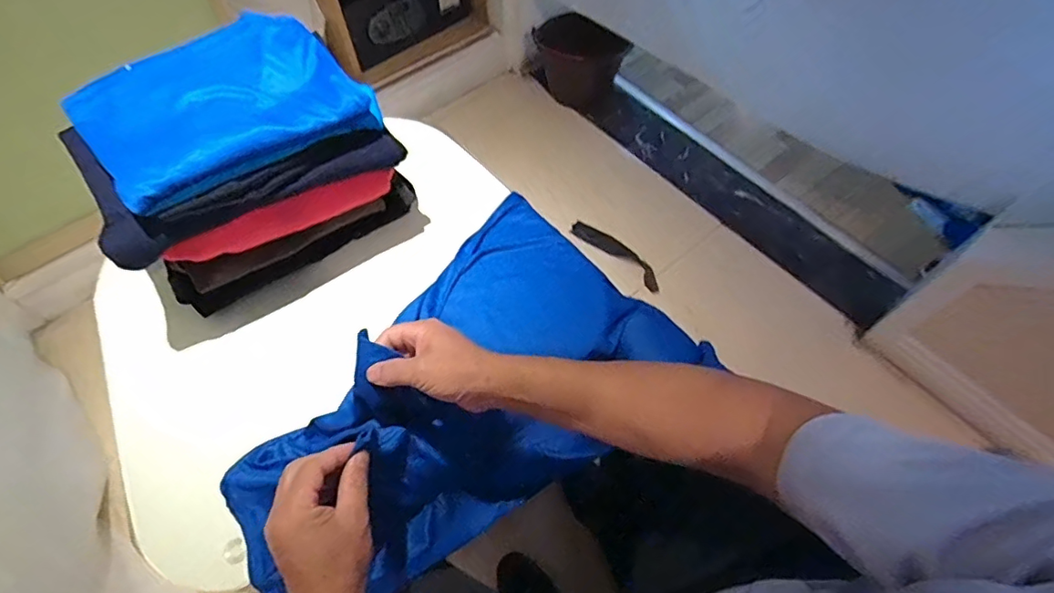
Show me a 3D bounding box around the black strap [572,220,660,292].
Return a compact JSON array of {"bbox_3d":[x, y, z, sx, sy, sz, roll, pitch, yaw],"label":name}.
[{"bbox_3d":[0.239,-0.113,1.376,0.060,0.032,0.287,-41,68,-20],"label":"black strap"}]

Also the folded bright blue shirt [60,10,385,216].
[{"bbox_3d":[-0.326,-0.211,0.568,0.264,0.040,0.202,-32,65,-17],"label":"folded bright blue shirt"}]

